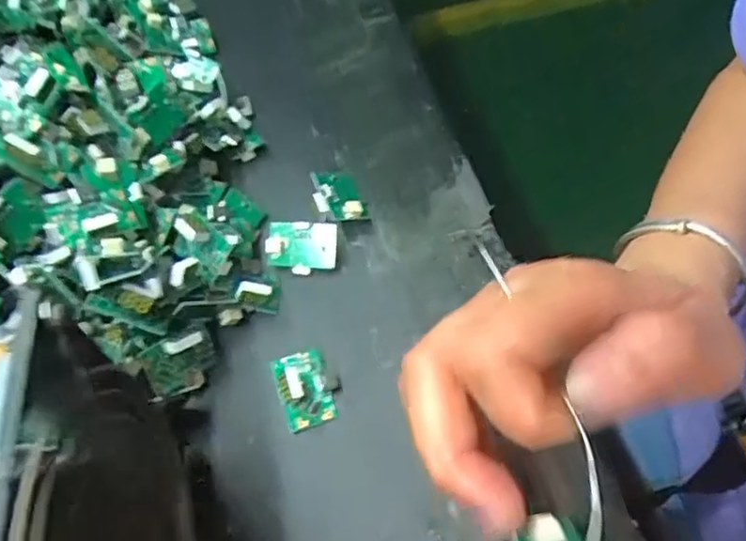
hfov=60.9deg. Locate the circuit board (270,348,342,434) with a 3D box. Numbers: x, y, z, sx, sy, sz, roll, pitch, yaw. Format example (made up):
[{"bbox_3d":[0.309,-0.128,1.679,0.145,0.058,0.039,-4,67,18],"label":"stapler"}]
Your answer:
[{"bbox_3d":[-0.027,0.048,0.262,0.023,0.007,0.031,-20,58,-10],"label":"circuit board"}]

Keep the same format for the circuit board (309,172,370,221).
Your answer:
[{"bbox_3d":[-0.016,-0.037,0.311,0.023,0.014,0.031,-15,57,-6],"label":"circuit board"}]

